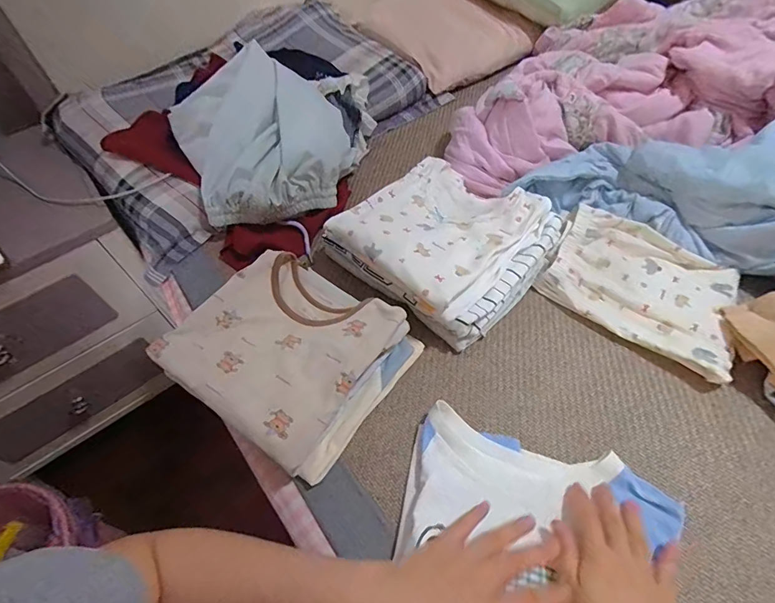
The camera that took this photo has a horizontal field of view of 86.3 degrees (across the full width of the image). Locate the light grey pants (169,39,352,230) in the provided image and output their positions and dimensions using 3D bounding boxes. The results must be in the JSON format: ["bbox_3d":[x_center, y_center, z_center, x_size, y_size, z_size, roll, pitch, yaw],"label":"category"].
[{"bbox_3d":[-0.202,-0.275,0.675,0.262,0.070,0.285,1,81,-9],"label":"light grey pants"}]

